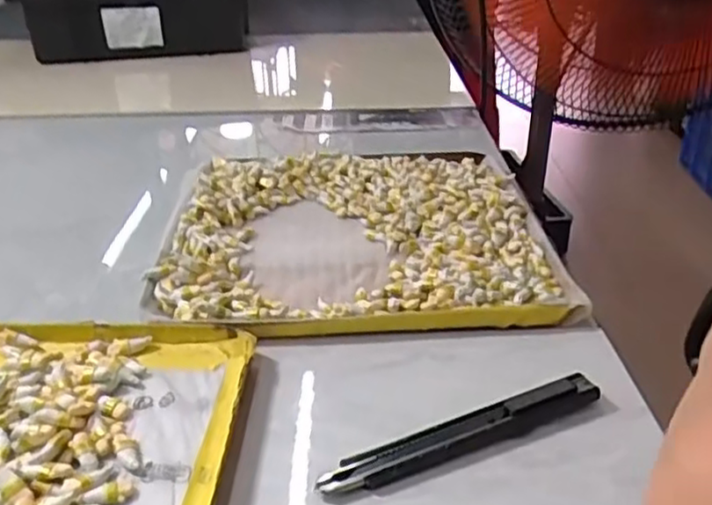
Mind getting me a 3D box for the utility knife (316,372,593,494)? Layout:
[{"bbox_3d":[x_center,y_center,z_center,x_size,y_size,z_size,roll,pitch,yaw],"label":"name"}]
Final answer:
[{"bbox_3d":[0.047,0.076,0.291,0.132,0.011,0.014,-12,31,-21],"label":"utility knife"}]

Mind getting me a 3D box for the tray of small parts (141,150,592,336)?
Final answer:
[{"bbox_3d":[-0.001,-0.020,0.457,0.235,0.020,0.227,-1,28,-2],"label":"tray of small parts"}]

